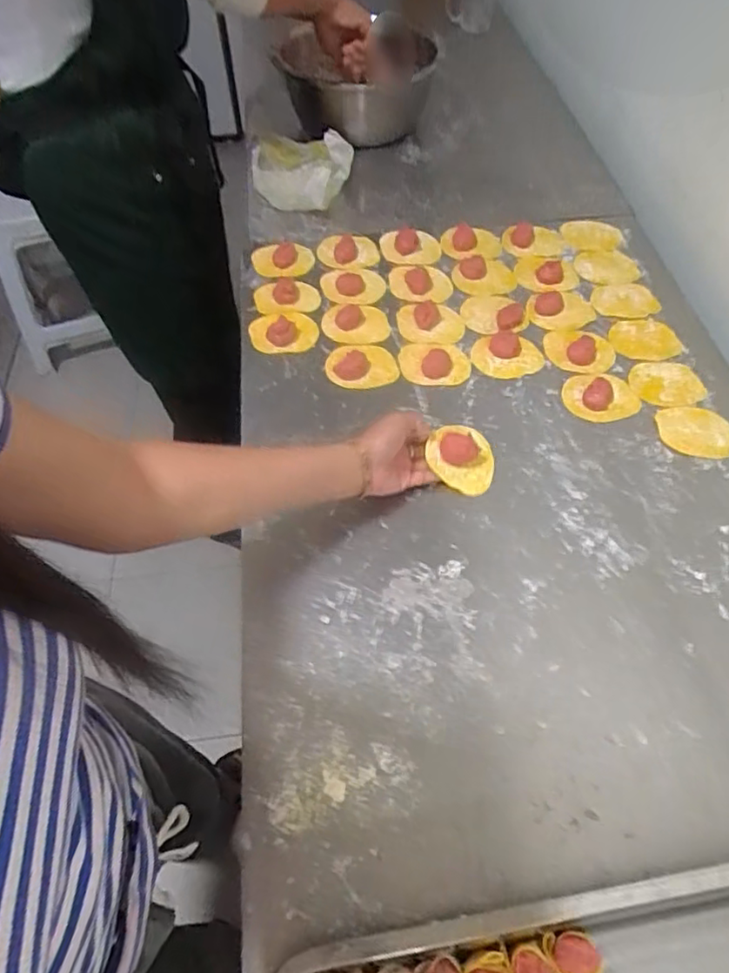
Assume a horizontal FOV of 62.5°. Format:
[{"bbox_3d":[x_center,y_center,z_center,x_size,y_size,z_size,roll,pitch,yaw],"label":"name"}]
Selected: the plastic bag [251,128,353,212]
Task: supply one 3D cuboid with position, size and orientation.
[{"bbox_3d":[-0.103,-0.512,0.969,0.173,0.082,0.122,15,58,12],"label":"plastic bag"}]

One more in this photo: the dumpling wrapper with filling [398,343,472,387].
[{"bbox_3d":[0.088,-0.156,0.755,0.088,0.012,0.070,5,57,5],"label":"dumpling wrapper with filling"}]

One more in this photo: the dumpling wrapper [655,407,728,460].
[{"bbox_3d":[0.382,-0.063,0.686,0.085,0.004,0.072,4,57,5],"label":"dumpling wrapper"}]

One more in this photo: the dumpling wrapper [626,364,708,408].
[{"bbox_3d":[0.366,-0.125,0.732,0.082,0.005,0.066,-1,57,1],"label":"dumpling wrapper"}]

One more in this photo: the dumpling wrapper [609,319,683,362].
[{"bbox_3d":[0.363,-0.191,0.780,0.085,0.004,0.085,-1,57,1],"label":"dumpling wrapper"}]

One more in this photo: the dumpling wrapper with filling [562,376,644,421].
[{"bbox_3d":[0.286,-0.109,0.723,0.089,0.015,0.068,6,57,6],"label":"dumpling wrapper with filling"}]

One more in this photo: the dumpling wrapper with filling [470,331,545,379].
[{"bbox_3d":[0.182,-0.169,0.765,0.088,0.011,0.068,8,57,7],"label":"dumpling wrapper with filling"}]

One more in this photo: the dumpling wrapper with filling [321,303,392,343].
[{"bbox_3d":[-0.012,-0.218,0.793,0.088,0.013,0.070,-3,56,0],"label":"dumpling wrapper with filling"}]

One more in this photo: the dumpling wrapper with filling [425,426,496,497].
[{"bbox_3d":[0.105,-0.030,0.649,0.066,0.012,0.080,-46,102,-14],"label":"dumpling wrapper with filling"}]

